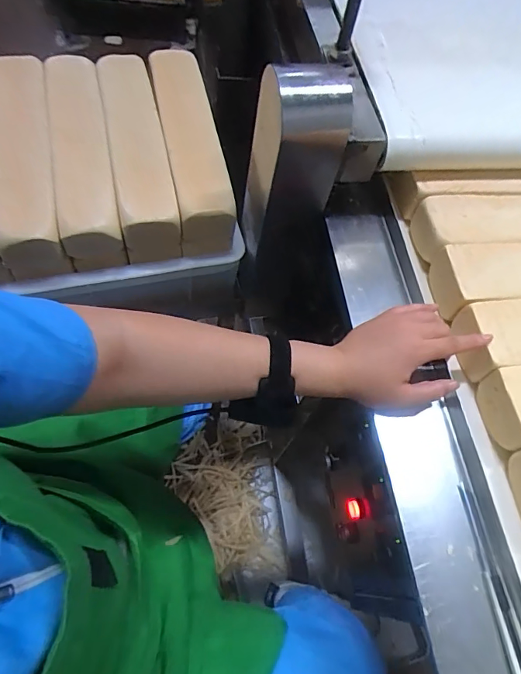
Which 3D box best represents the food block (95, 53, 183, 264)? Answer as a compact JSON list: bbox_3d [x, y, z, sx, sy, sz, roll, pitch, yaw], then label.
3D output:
[{"bbox_3d":[-0.160,-0.243,0.598,0.072,0.099,0.268,-10,78,-6],"label":"food block"}]

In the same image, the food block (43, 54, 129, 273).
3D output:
[{"bbox_3d":[-0.225,-0.229,0.576,0.067,0.071,0.273,-9,82,-6],"label":"food block"}]

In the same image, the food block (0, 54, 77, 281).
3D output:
[{"bbox_3d":[-0.289,-0.212,0.556,0.065,0.070,0.285,-10,77,-6],"label":"food block"}]

